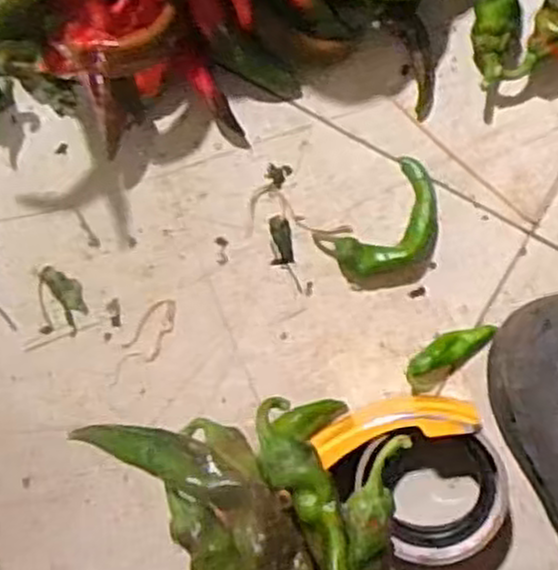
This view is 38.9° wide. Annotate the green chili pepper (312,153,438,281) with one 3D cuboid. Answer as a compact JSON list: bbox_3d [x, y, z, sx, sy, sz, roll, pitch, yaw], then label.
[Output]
[{"bbox_3d":[0.066,-0.034,0.468,0.076,0.019,0.049,-45,88,6],"label":"green chili pepper"}]

